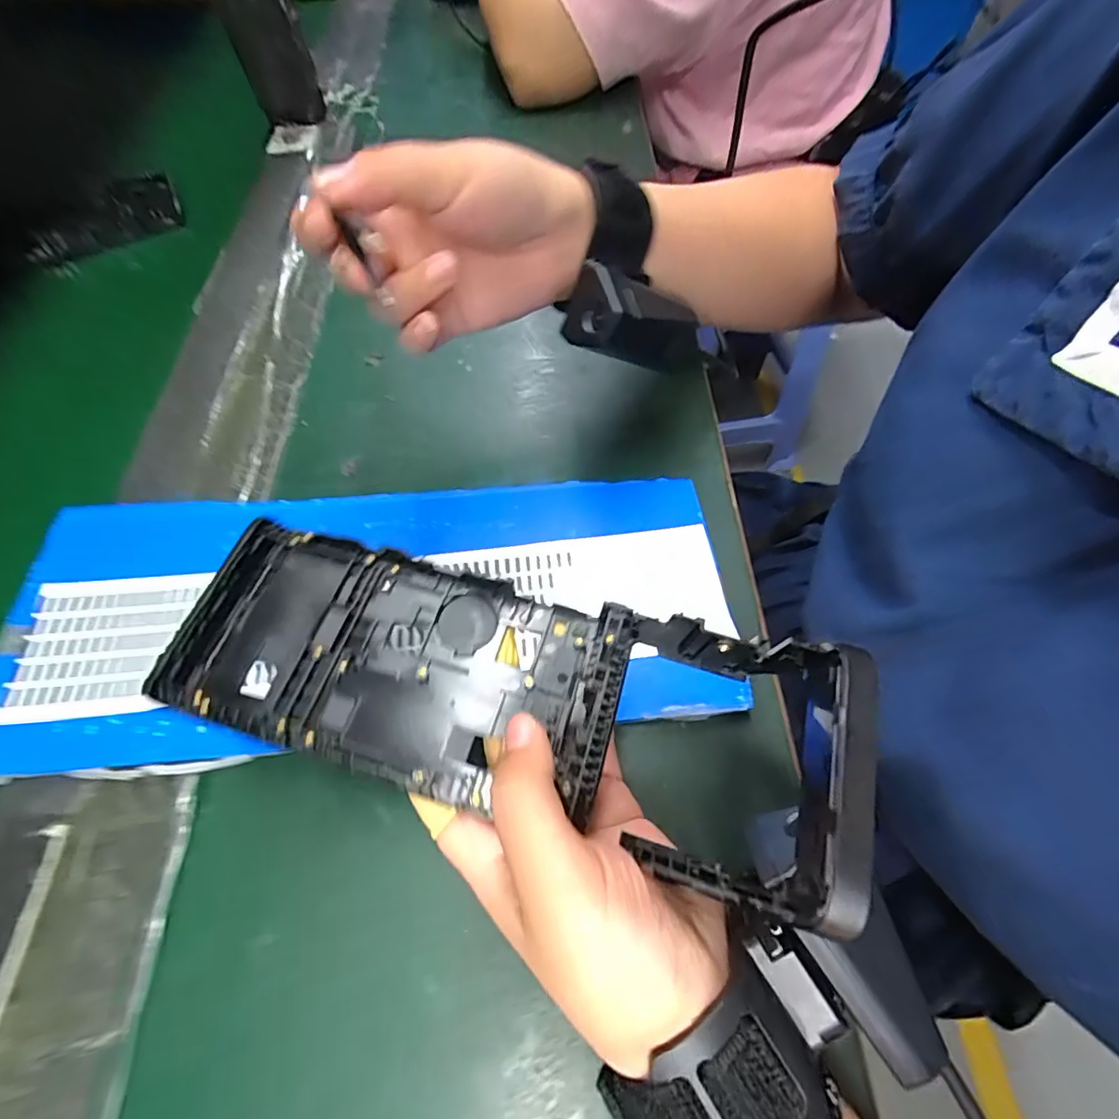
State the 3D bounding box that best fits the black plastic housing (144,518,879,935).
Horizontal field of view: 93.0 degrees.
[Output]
[{"bbox_3d":[-0.015,0.046,0.180,0.228,0.025,0.082,11,61,7],"label":"black plastic housing"}]

